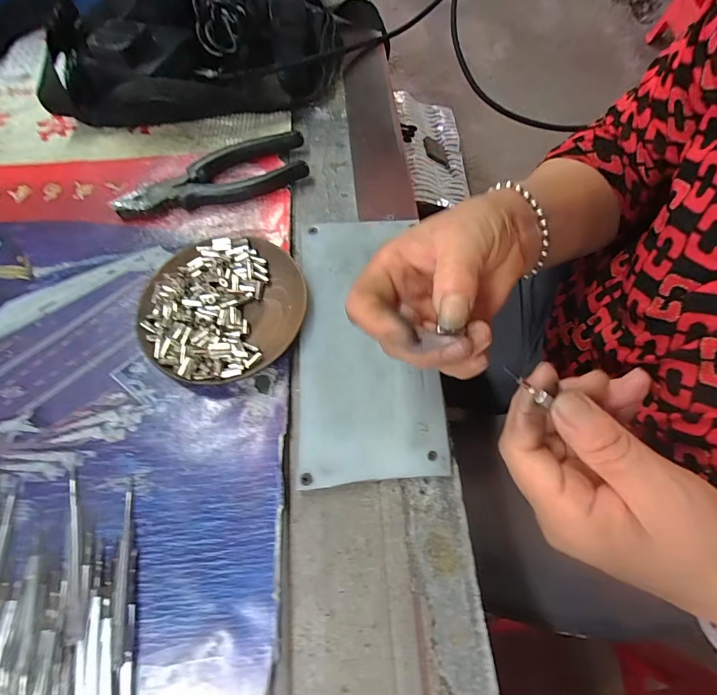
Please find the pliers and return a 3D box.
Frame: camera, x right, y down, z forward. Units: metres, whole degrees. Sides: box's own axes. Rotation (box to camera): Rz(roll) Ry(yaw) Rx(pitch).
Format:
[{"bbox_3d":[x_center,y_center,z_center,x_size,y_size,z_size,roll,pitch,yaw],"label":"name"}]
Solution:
[{"bbox_3d":[-0.121,-0.143,0.336,0.163,0.016,0.053,-24,68,-11],"label":"pliers"}]

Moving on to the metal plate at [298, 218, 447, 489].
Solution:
[{"bbox_3d":[0.004,-0.010,0.277,0.093,0.007,0.197,-3,66,0],"label":"metal plate"}]

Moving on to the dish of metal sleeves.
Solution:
[{"bbox_3d":[-0.096,-0.029,0.282,0.109,0.020,0.114,0,65,0],"label":"dish of metal sleeves"}]

